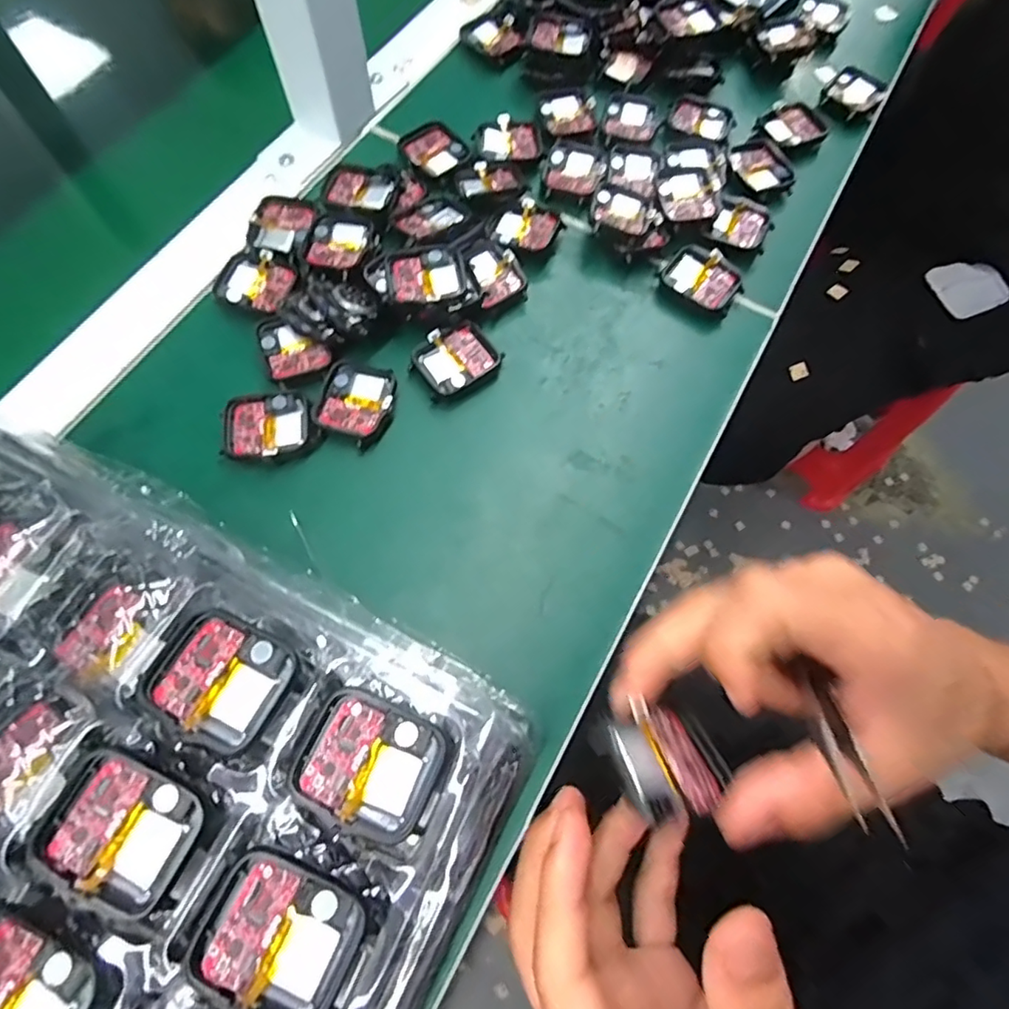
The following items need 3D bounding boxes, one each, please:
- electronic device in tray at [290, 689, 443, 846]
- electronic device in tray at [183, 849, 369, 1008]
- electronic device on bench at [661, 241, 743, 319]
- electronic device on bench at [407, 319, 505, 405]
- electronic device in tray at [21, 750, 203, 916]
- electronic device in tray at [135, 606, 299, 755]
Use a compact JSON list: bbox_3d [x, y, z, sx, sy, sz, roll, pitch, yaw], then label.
[{"bbox_3d":[-0.043,0.083,0.179,0.042,0.009,0.037,26,70,8],"label":"electronic device in tray"},{"bbox_3d":[-0.065,0.125,0.161,0.043,0.012,0.035,26,70,8],"label":"electronic device in tray"},{"bbox_3d":[0.117,-0.135,0.335,0.046,0.012,0.036,35,72,11],"label":"electronic device on bench"},{"bbox_3d":[-0.026,-0.079,0.307,0.045,0.010,0.040,-34,74,-13],"label":"electronic device on bench"},{"bbox_3d":[-0.116,0.097,0.167,0.043,0.004,0.035,30,71,9],"label":"electronic device in tray"},{"bbox_3d":[-0.094,0.056,0.183,0.041,0.005,0.036,30,71,9],"label":"electronic device in tray"}]

